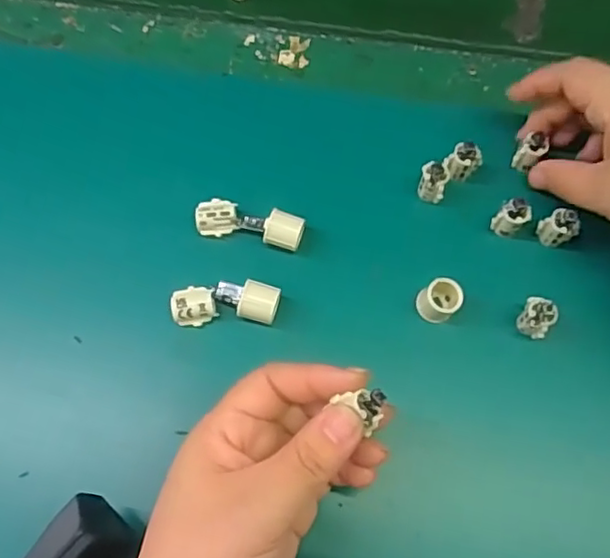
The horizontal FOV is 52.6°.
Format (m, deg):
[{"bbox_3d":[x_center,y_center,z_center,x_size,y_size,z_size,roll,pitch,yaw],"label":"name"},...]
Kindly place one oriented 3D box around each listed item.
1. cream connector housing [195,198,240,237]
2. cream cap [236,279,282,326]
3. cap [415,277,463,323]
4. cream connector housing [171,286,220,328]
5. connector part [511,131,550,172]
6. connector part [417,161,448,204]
[{"bbox_3d":[-0.049,-0.035,0.344,0.023,0.011,0.018,-2,66,-1],"label":"cream connector housing"},{"bbox_3d":[-0.023,0.014,0.324,0.020,0.020,0.019,13,66,5],"label":"cream cap"},{"bbox_3d":[0.071,0.012,0.326,0.021,0.018,0.019,-38,72,-16],"label":"cap"},{"bbox_3d":[-0.058,0.015,0.326,0.022,0.013,0.018,-7,66,-4],"label":"cream connector housing"},{"bbox_3d":[0.129,-0.072,0.354,0.014,0.020,0.014,0,69,-1],"label":"connector part"},{"bbox_3d":[0.072,-0.054,0.346,0.014,0.021,0.014,11,66,4],"label":"connector part"}]

